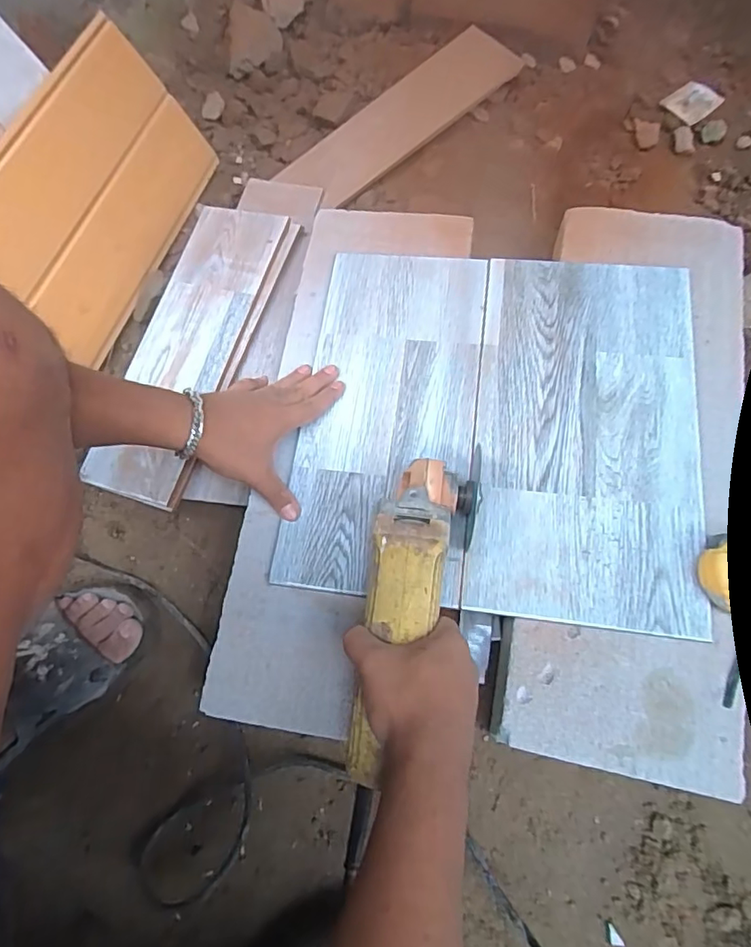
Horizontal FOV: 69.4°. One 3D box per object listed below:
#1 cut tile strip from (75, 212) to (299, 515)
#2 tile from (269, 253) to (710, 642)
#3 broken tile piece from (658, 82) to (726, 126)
[{"bbox_3d":[-0.226,-0.157,0.664,0.142,0.016,0.393,16,76,13],"label":"cut tile strip"},{"bbox_3d":[0.122,-0.059,0.560,0.391,0.007,0.392,6,70,8],"label":"tile"},{"bbox_3d":[0.461,-0.539,0.787,0.080,0.005,0.057,-36,70,-14],"label":"broken tile piece"}]

